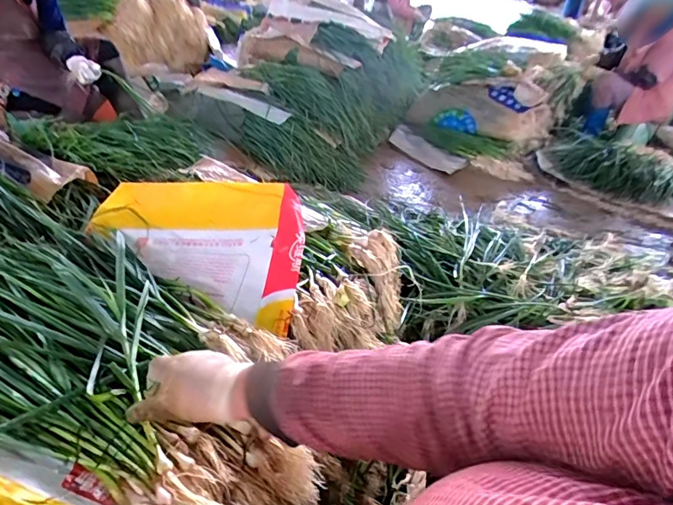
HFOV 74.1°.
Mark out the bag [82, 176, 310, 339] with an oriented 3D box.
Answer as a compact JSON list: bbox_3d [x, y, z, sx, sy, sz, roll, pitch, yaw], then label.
[{"bbox_3d":[-0.242,-0.045,0.829,0.453,0.126,0.219,19,36,20],"label":"bag"}]

